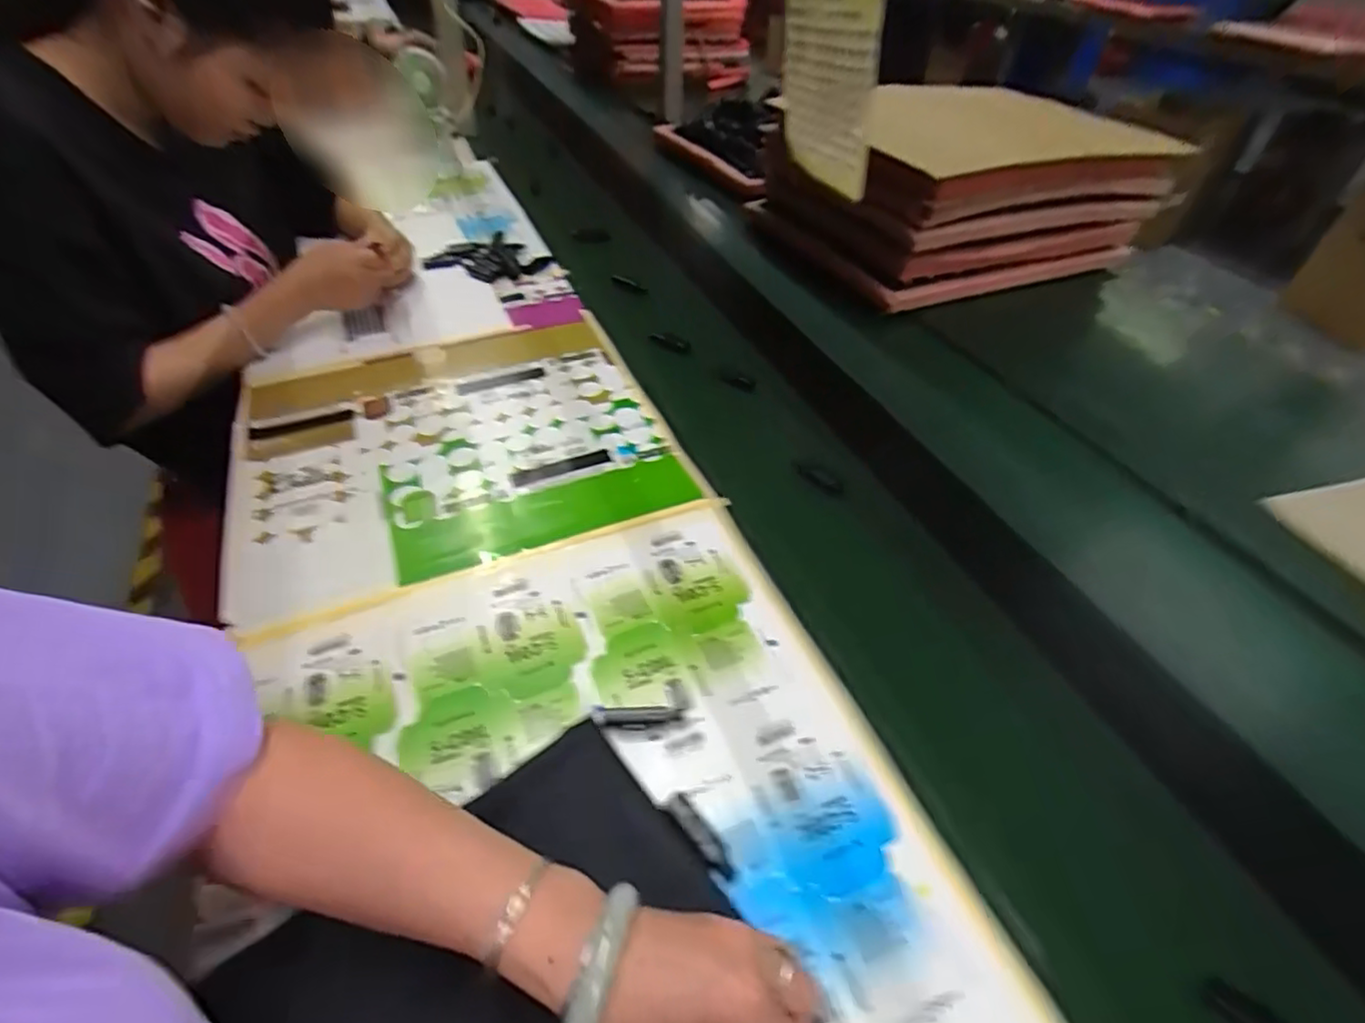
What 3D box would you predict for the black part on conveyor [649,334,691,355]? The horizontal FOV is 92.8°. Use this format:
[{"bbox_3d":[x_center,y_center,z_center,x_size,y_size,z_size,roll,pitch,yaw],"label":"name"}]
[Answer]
[{"bbox_3d":[-0.015,-0.210,0.809,0.054,0.013,0.017,19,47,-2],"label":"black part on conveyor"}]

